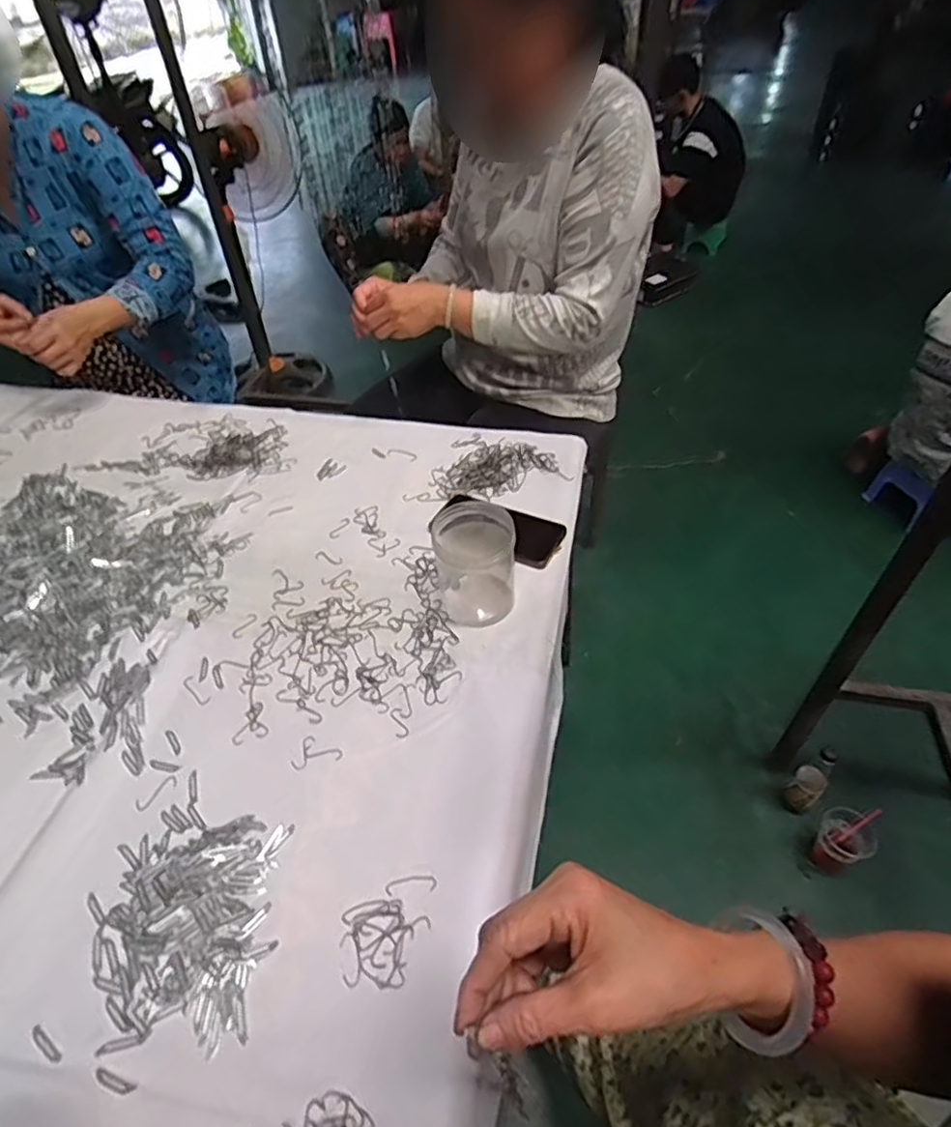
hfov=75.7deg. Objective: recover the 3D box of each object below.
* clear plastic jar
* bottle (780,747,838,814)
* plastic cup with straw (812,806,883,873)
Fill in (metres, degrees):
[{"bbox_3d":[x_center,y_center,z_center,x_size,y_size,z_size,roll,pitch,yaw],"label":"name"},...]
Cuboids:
[{"bbox_3d":[-0.001,-0.003,0.697,0.089,0.110,0.089,-3,45,3],"label":"clear plastic jar"},{"bbox_3d":[0.659,0.422,1.203,0.072,0.180,0.058,-36,53,-28],"label":"bottle"},{"bbox_3d":[0.715,0.531,1.187,0.093,0.181,0.089,-2,45,2],"label":"plastic cup with straw"}]

